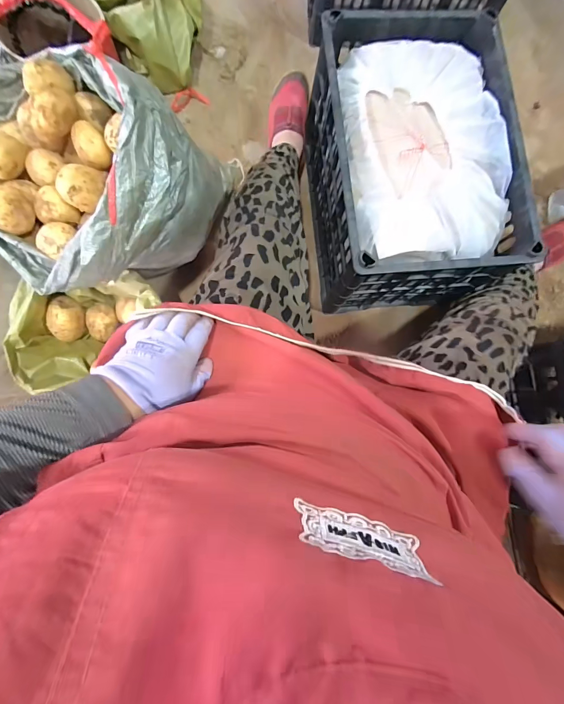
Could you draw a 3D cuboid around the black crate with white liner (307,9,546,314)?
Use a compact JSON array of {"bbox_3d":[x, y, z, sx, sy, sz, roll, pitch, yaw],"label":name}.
[{"bbox_3d":[0.244,-0.358,0.698,0.319,0.281,0.470,-5,83,-6],"label":"black crate with white liner"}]

